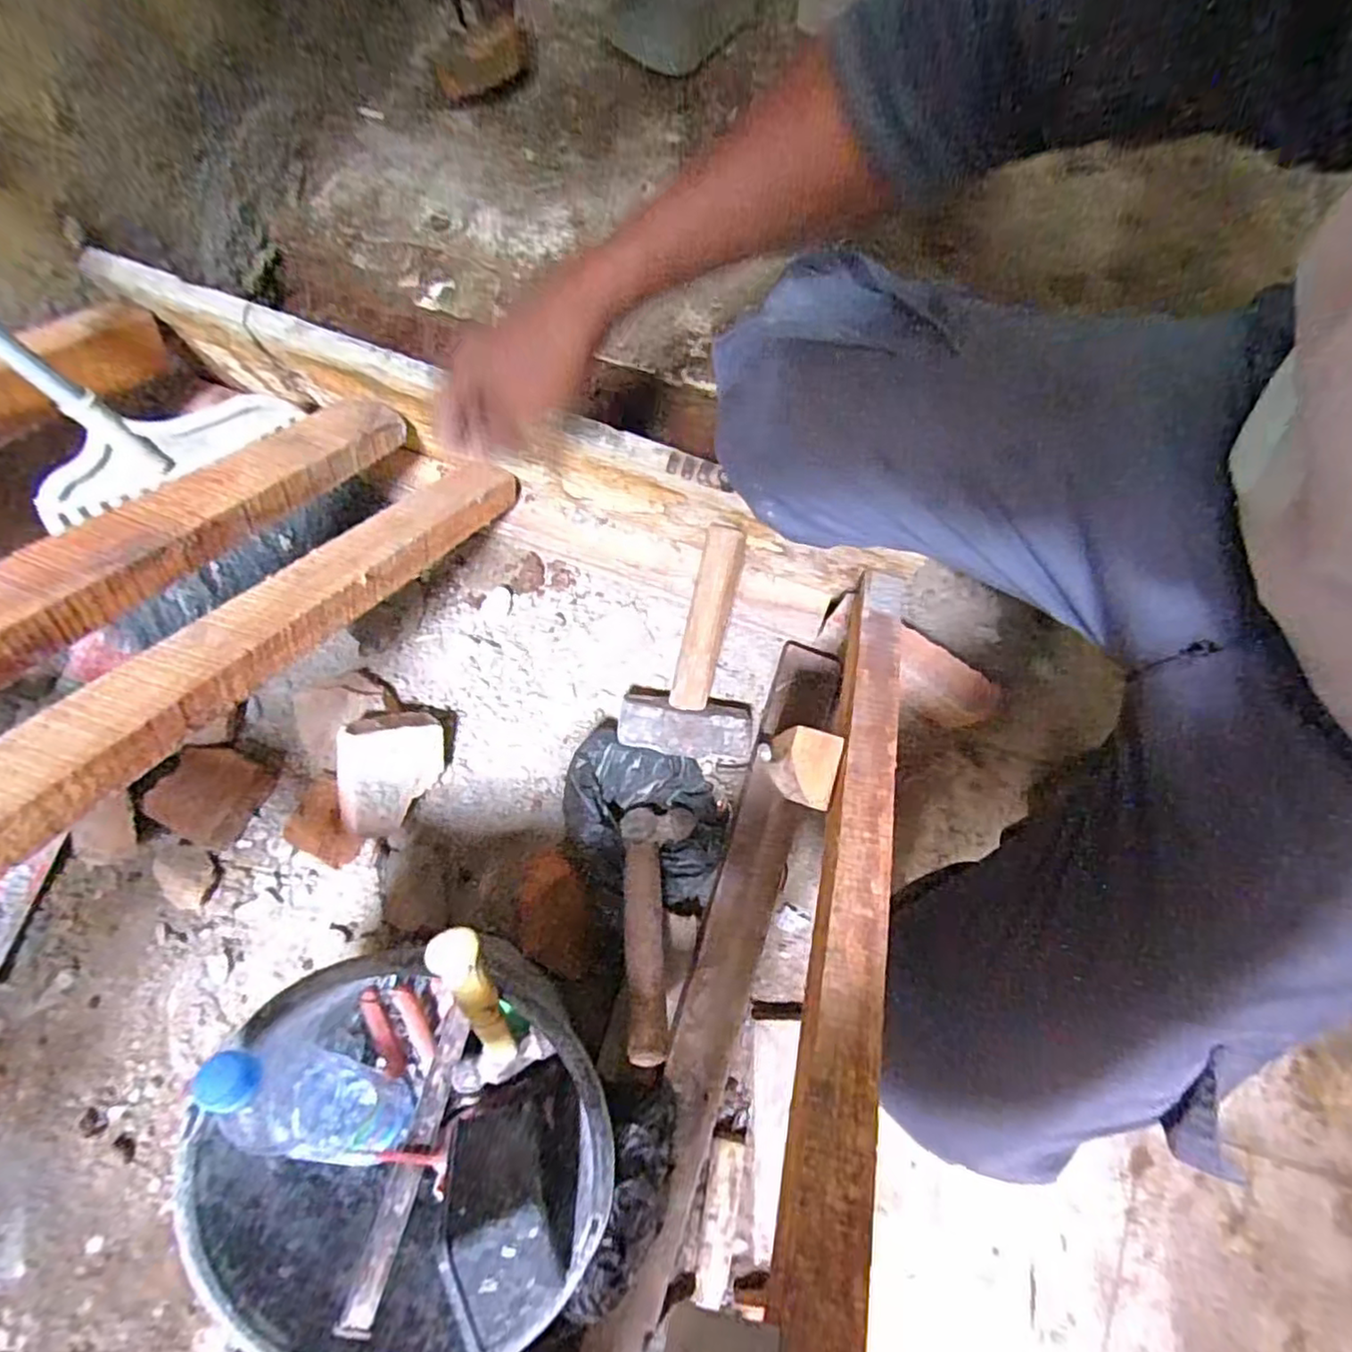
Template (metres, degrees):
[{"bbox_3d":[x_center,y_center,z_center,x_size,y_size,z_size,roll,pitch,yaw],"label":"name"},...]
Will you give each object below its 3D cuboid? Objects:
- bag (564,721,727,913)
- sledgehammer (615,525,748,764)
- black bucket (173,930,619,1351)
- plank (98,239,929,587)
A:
[{"bbox_3d":[-0.030,0.137,0.652,0.166,0.054,0.133,26,80,3],"label":"bag"},{"bbox_3d":[0.022,-0.032,0.635,0.127,0.051,0.219,9,106,0],"label":"sledgehammer"},{"bbox_3d":[-0.188,0.349,0.500,0.261,0.164,0.244,0,80,-1],"label":"black bucket"},{"bbox_3d":[-0.156,-0.213,0.630,0.739,0.157,0.038,21,80,0],"label":"plank"}]

